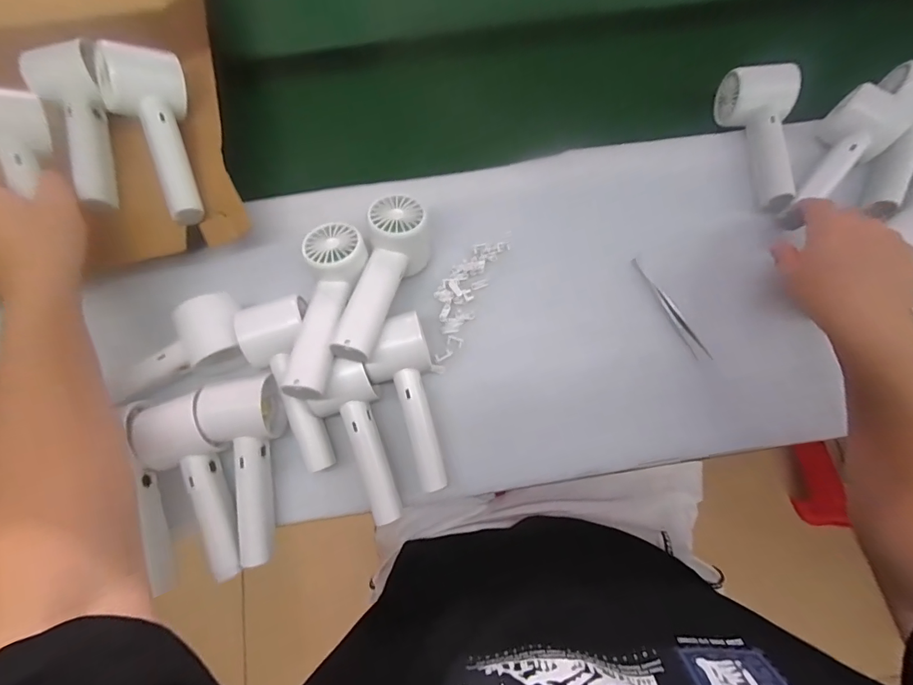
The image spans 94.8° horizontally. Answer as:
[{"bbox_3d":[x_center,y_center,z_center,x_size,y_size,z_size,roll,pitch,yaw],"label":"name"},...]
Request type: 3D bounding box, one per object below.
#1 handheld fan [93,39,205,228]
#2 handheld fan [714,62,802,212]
[{"bbox_3d":[-0.271,-0.189,0.386,0.068,0.048,0.161,-16,94,-4],"label":"handheld fan"},{"bbox_3d":[0.328,-0.215,0.440,0.056,0.057,0.158,-11,78,-3],"label":"handheld fan"}]

